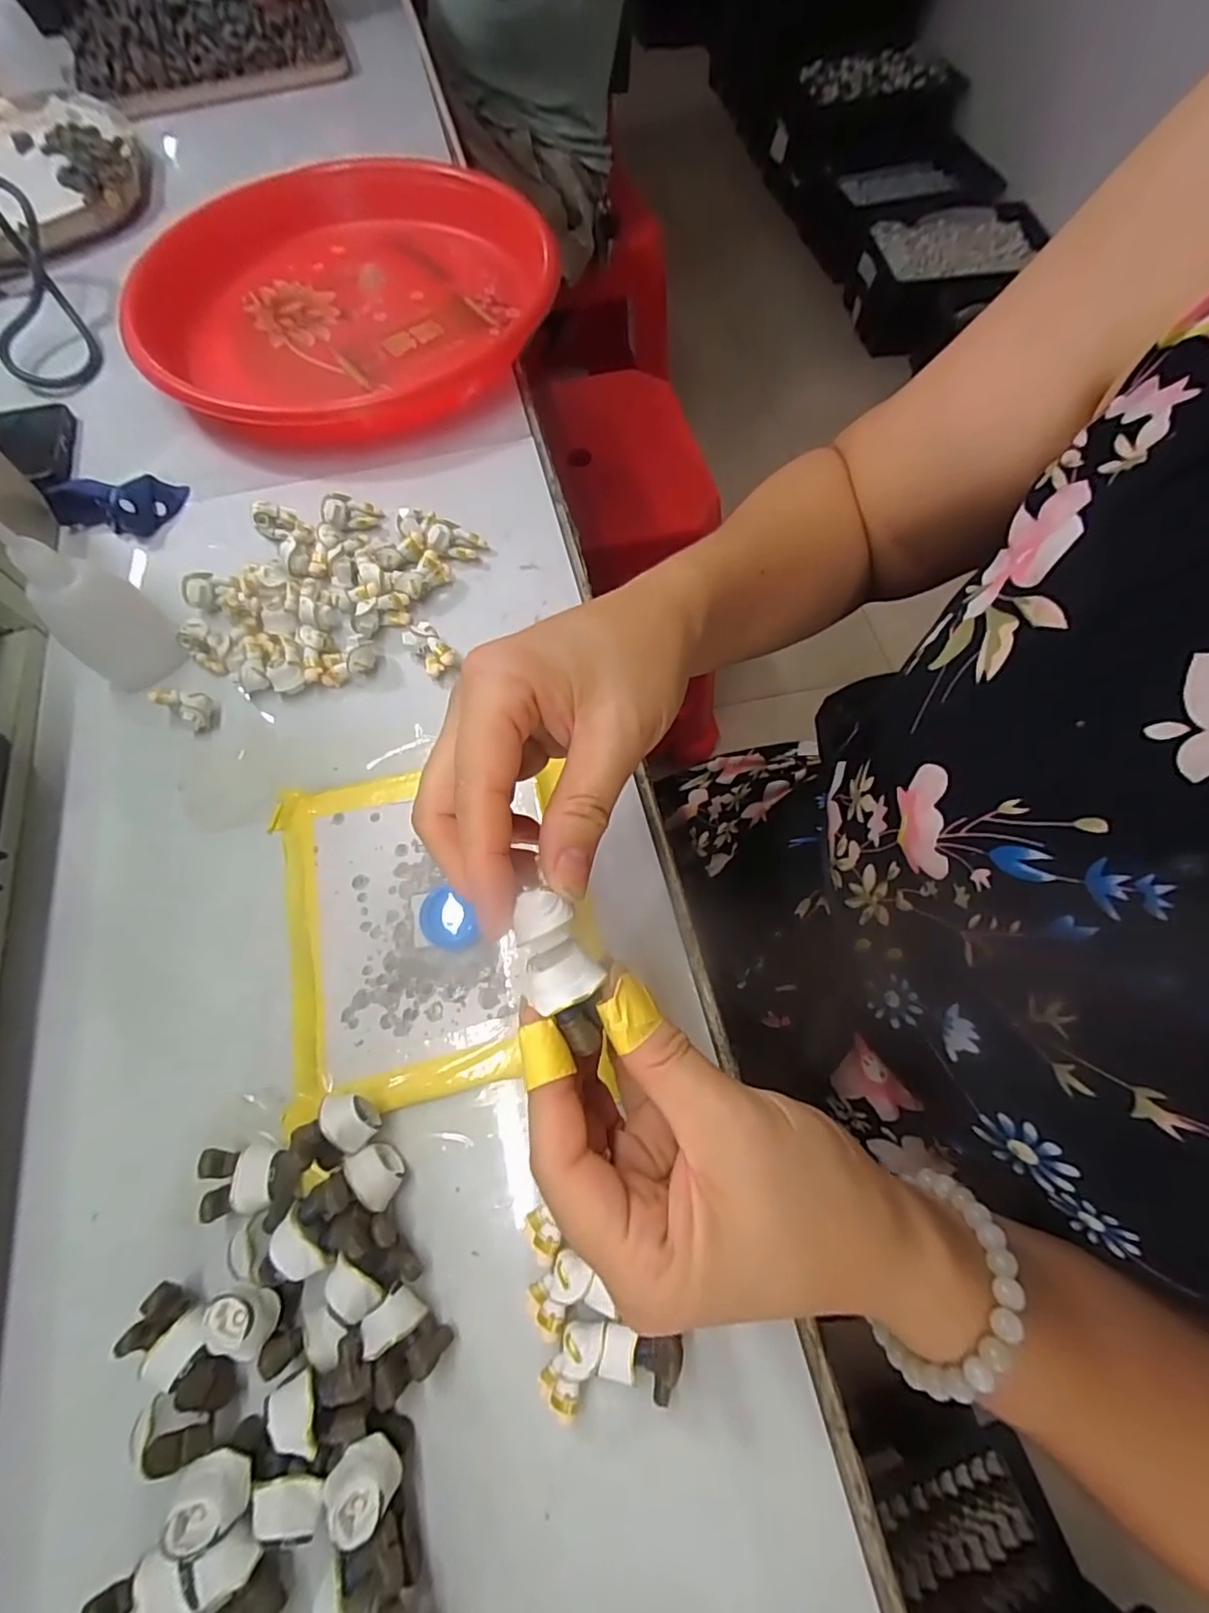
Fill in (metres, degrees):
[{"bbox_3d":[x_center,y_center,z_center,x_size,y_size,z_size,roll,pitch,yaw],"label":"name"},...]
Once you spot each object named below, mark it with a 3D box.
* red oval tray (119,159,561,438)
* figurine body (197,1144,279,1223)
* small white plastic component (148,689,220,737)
[{"bbox_3d":[-0.180,-0.366,0.436,0.281,0.038,0.261,-7,67,-2],"label":"red oval tray"},{"bbox_3d":[-0.135,0.140,0.230,0.025,0.017,0.023,-4,67,-1],"label":"figurine body"},{"bbox_3d":[-0.215,-0.053,0.317,0.024,0.018,0.019,31,70,13],"label":"small white plastic component"}]

